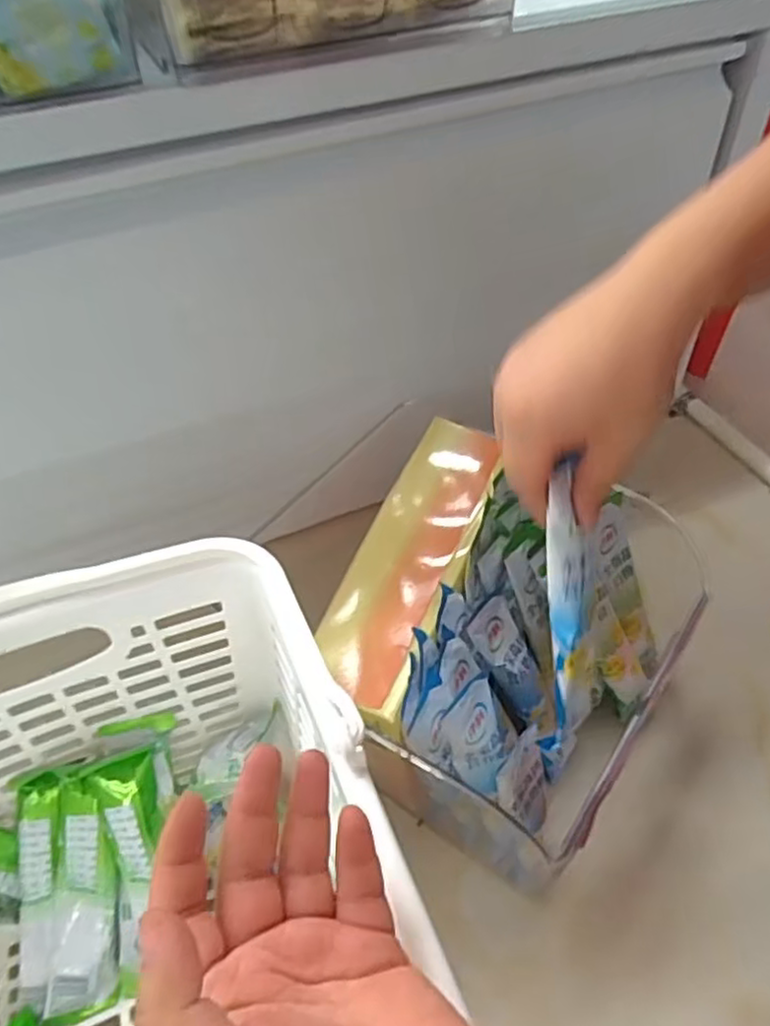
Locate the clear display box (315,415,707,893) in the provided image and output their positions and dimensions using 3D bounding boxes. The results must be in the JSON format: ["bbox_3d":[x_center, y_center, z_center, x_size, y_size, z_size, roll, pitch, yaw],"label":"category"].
[{"bbox_3d":[0.092,0.093,0.505,0.215,0.169,0.263,18,50,20],"label":"clear display box"}]

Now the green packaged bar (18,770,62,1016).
[{"bbox_3d":[-0.211,0.226,0.419,0.029,0.025,0.139,1,89,5],"label":"green packaged bar"}]

